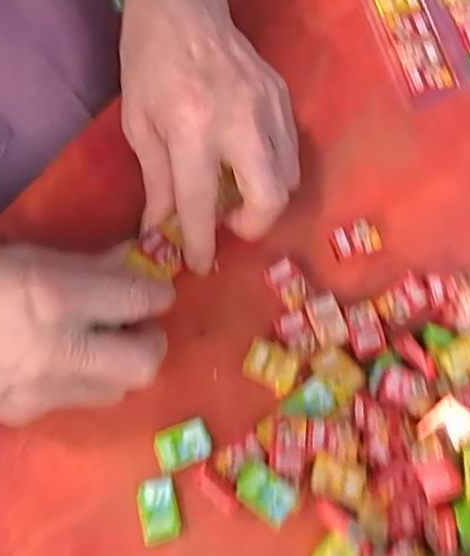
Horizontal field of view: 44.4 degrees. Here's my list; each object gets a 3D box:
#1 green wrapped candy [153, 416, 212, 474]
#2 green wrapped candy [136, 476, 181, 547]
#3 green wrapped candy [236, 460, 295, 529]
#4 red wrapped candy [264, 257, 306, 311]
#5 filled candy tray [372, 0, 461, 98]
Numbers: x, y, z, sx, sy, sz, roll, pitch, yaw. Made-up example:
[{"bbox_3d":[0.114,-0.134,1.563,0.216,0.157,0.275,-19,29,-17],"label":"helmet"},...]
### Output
[{"bbox_3d":[-0.026,0.083,0.286,0.027,0.004,0.020,-19,78,-6],"label":"green wrapped candy"},{"bbox_3d":[-0.037,0.112,0.280,0.018,0.009,0.028,-14,77,-5],"label":"green wrapped candy"},{"bbox_3d":[0.014,0.103,0.278,0.029,0.010,0.019,36,78,7],"label":"green wrapped candy"},{"bbox_3d":[0.028,0.003,0.306,0.017,0.005,0.026,-33,79,-9],"label":"red wrapped candy"},{"bbox_3d":[0.097,-0.165,0.344,0.029,0.012,0.122,-18,78,-6],"label":"filled candy tray"}]

